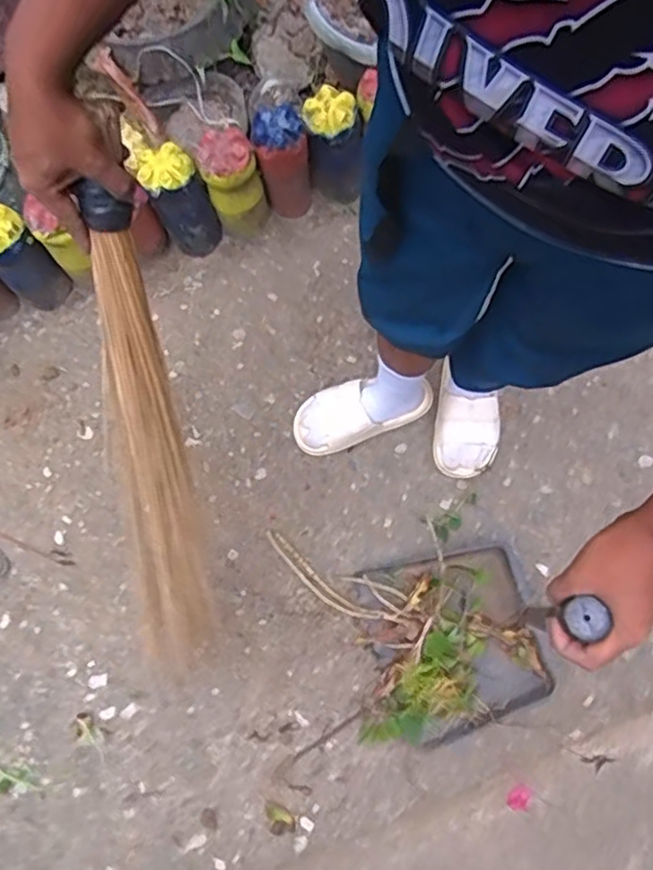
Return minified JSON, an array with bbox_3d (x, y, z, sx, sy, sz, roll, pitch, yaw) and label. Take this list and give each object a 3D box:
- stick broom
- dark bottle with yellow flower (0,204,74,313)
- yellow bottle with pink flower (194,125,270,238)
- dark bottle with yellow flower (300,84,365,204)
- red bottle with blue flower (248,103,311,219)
[{"bbox_3d":[-0.178,0.067,0.706,0.070,0.630,0.041,1,35,0],"label":"stick broom"},{"bbox_3d":[-0.502,-0.285,1.109,0.090,0.222,0.089,43,83,11],"label":"dark bottle with yellow flower"},{"bbox_3d":[-0.158,-0.422,1.137,0.091,0.204,0.093,-1,77,3],"label":"yellow bottle with pink flower"},{"bbox_3d":[0.013,-0.486,1.125,0.100,0.176,0.094,-1,77,3],"label":"dark bottle with yellow flower"},{"bbox_3d":[-0.074,-0.454,1.136,0.087,0.215,0.079,-6,77,1],"label":"red bottle with blue flower"}]

